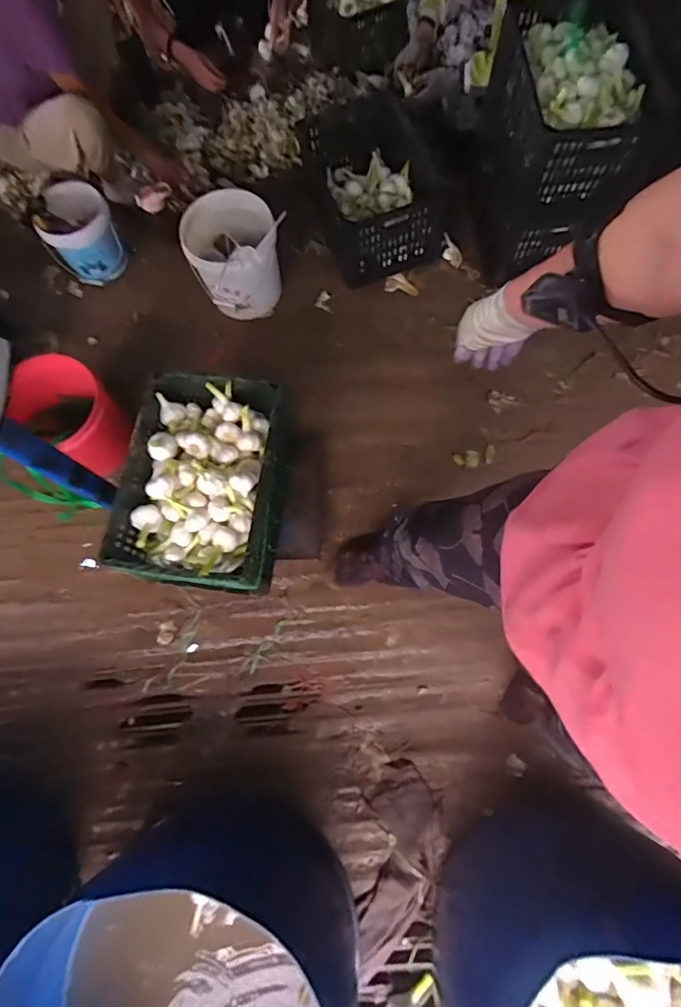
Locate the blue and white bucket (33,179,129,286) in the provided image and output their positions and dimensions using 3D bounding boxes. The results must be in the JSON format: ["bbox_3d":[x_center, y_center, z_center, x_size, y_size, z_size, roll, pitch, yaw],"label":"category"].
[{"bbox_3d":[-0.746,-0.780,1.422,0.203,0.186,0.175,-31,79,-7],"label":"blue and white bucket"}]

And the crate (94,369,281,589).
[{"bbox_3d":[-0.288,-0.042,1.074,0.311,0.190,0.436,5,74,5],"label":"crate"}]

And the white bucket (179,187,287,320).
[{"bbox_3d":[-0.280,-0.676,1.329,0.253,0.268,0.303,-26,78,-6],"label":"white bucket"}]

